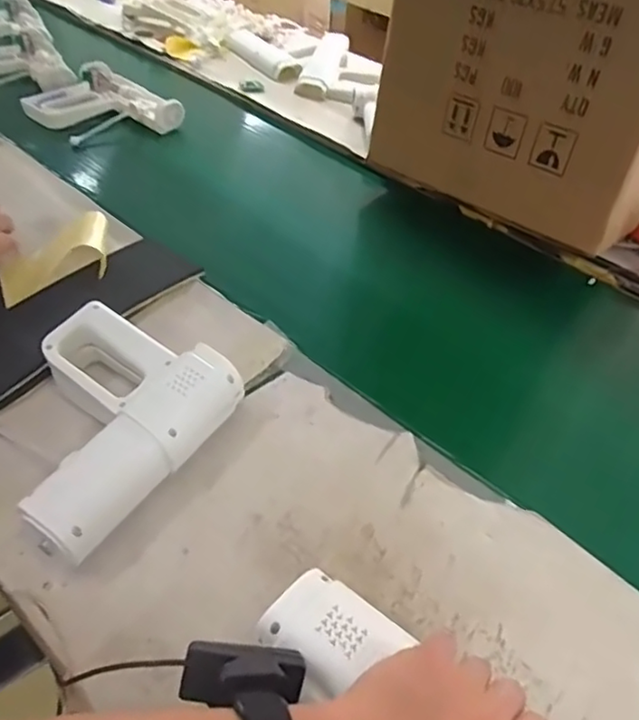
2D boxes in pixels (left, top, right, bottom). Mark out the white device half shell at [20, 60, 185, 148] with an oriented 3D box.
[{"bbox_3d":[-0.381,-0.442,1.080,0.248,0.071,0.184,36,52,28],"label":"white device half shell"}]

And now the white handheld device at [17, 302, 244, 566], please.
[{"bbox_3d":[-0.197,0.049,0.554,0.186,0.063,0.215,28,49,22],"label":"white handheld device"}]

